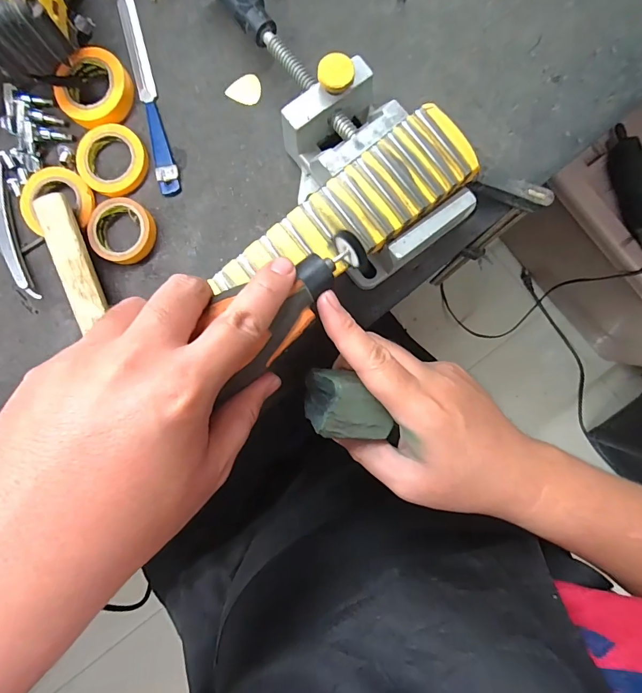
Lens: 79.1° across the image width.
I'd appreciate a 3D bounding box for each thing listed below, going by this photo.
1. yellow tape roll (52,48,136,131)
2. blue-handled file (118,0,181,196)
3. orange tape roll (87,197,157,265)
[{"bbox_3d":[-0.188,-0.212,0.323,0.054,0.017,0.060,42,92,4],"label":"yellow tape roll"},{"bbox_3d":[-0.148,-0.214,0.330,0.018,0.008,0.180,-16,88,4],"label":"blue-handled file"},{"bbox_3d":[-0.166,-0.096,0.321,0.055,0.012,0.052,0,89,4],"label":"orange tape roll"}]

